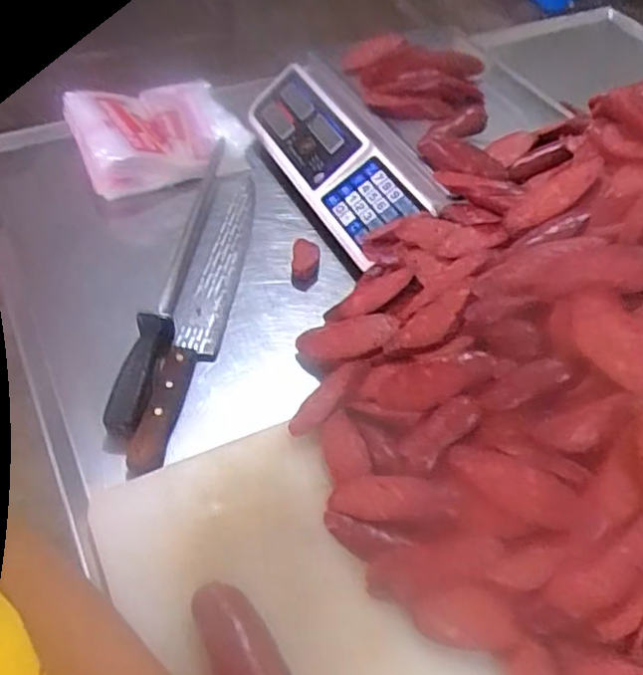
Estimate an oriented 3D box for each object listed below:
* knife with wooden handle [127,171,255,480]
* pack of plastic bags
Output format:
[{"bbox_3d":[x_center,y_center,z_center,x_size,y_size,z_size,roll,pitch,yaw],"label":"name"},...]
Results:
[{"bbox_3d":[-0.116,-0.046,0.672,0.045,0.015,0.402,6,49,3],"label":"knife with wooden handle"},{"bbox_3d":[-0.191,-0.247,0.795,0.201,0.074,0.146,-24,55,-21],"label":"pack of plastic bags"}]

